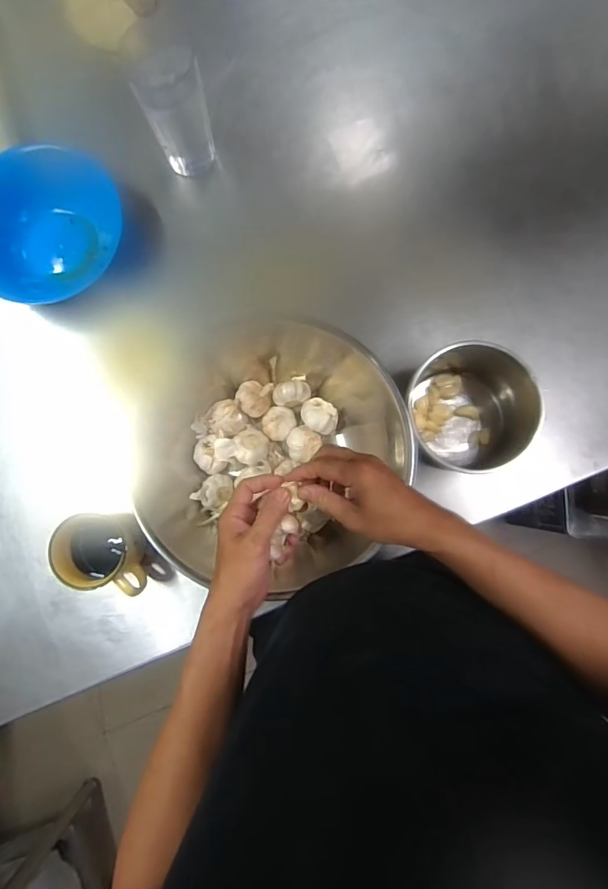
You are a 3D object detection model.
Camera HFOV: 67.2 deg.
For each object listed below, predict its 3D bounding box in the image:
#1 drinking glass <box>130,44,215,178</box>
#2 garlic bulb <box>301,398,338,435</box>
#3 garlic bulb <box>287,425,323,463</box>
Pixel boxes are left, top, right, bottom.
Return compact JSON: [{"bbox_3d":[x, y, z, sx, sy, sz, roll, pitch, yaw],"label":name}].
[{"bbox_3d":[-0.163,-0.429,0.616,0.078,0.156,0.073,0,85,1],"label":"drinking glass"},{"bbox_3d":[0.021,-0.037,0.613,0.050,0.041,0.041,43,87,5],"label":"garlic bulb"},{"bbox_3d":[-0.004,-0.002,0.604,0.041,0.034,0.045,0,83,1],"label":"garlic bulb"}]

